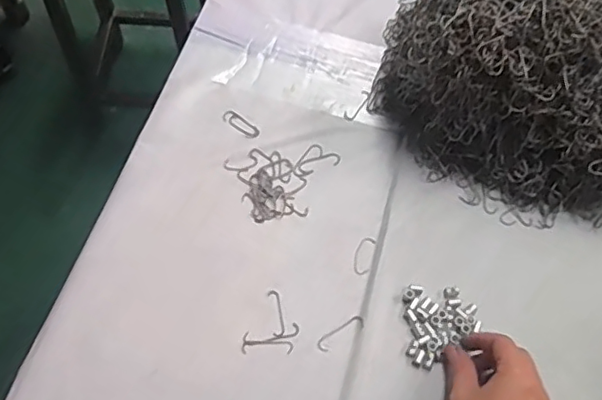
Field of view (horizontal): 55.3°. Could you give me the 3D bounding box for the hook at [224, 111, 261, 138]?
[{"bbox_3d":[-0.060,-0.077,0.583,0.043,0.004,0.016,35,66,14],"label":"hook"}]

